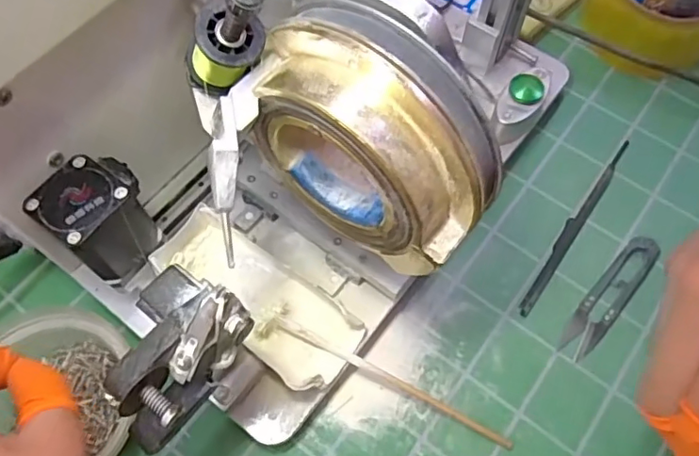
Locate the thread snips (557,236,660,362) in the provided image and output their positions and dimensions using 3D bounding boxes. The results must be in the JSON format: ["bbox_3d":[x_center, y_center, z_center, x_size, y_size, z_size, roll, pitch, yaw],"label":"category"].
[{"bbox_3d":[0.172,0.044,0.371,0.023,0.008,0.098,38,69,17],"label":"thread snips"}]

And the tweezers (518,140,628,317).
[{"bbox_3d":[0.160,-0.005,0.396,0.010,0.012,0.160,34,68,15],"label":"tweezers"}]

